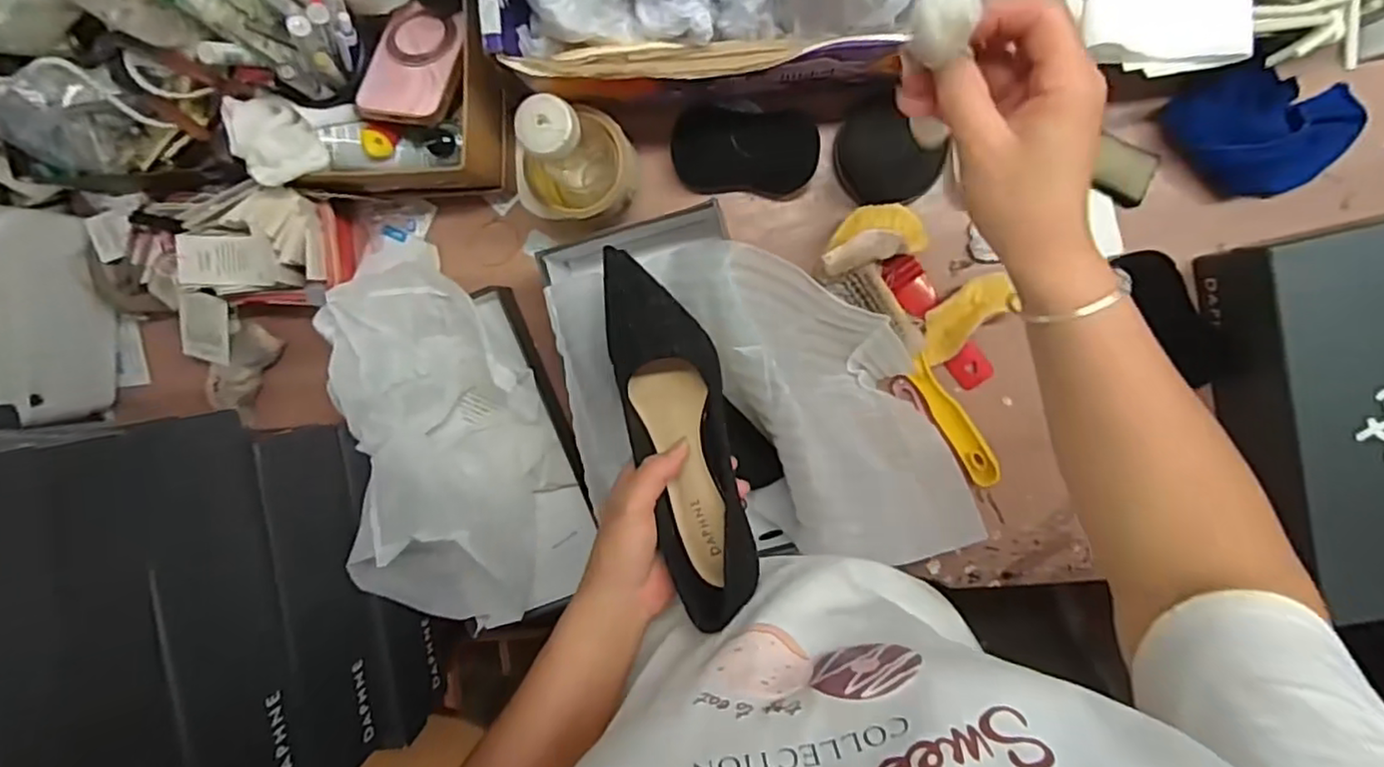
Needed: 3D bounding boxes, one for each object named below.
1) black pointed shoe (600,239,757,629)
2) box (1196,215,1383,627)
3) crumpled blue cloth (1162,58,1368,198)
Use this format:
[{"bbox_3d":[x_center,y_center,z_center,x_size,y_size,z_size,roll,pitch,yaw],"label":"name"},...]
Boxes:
[{"bbox_3d":[-0.011,0.024,0.439,0.070,0.055,0.255,-18,80,7],"label":"black pointed shoe"},{"bbox_3d":[0.529,0.024,0.532,0.173,0.097,0.296,-11,96,7],"label":"box"},{"bbox_3d":[0.467,-0.200,0.530,0.157,0.053,0.089,8,98,4],"label":"crumpled blue cloth"}]

